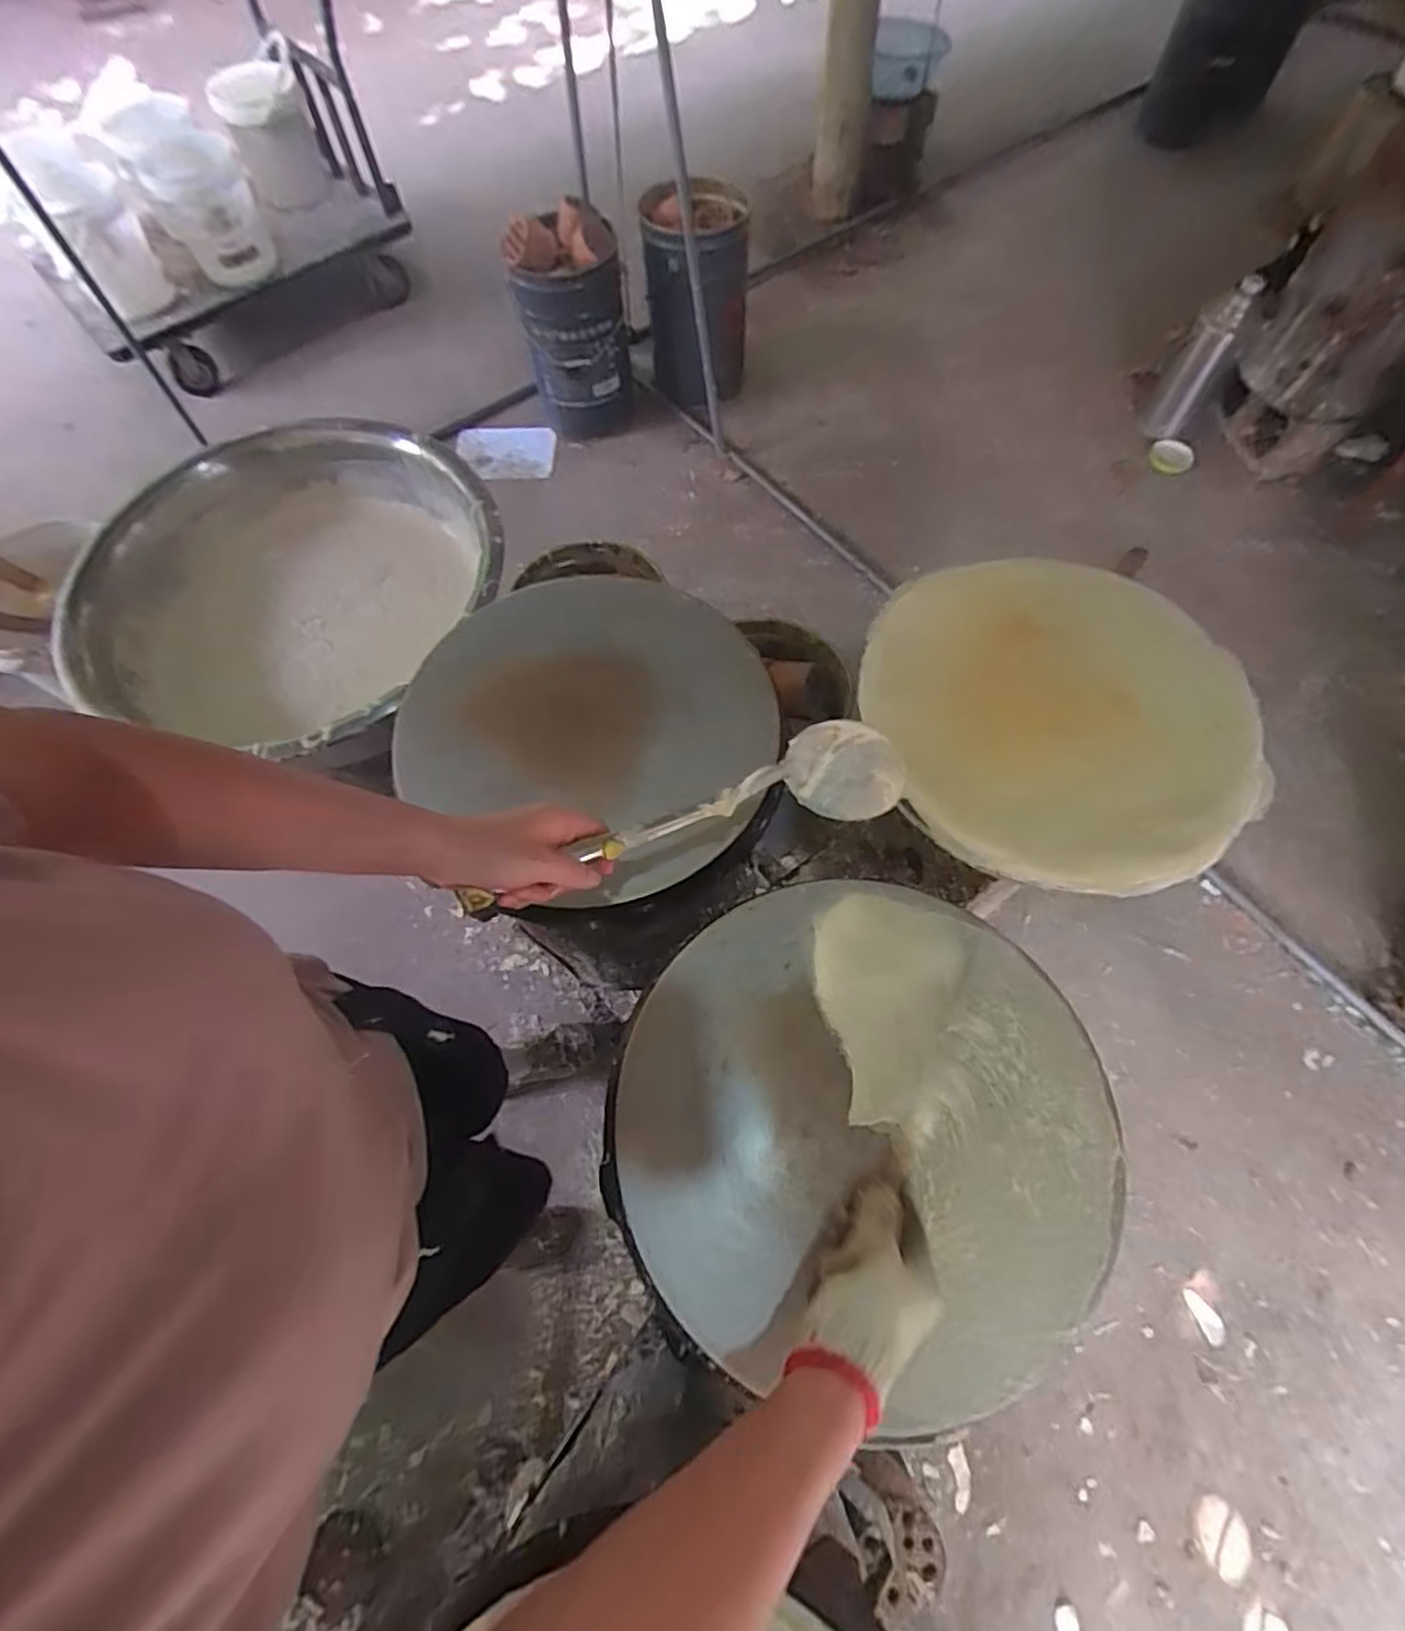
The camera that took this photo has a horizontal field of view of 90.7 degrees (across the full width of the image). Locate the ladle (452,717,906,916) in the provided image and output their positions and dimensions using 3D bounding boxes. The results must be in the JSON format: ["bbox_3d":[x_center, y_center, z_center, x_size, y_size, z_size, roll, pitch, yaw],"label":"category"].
[{"bbox_3d":[-0.007,0.005,0.525,0.343,0.084,0.065,-17,67,-18],"label":"ladle"}]

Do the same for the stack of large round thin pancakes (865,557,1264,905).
[{"bbox_3d":[0.356,-0.094,0.704,0.349,0.060,0.346,-6,69,3],"label":"stack of large round thin pancakes"}]

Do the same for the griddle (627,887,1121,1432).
[{"bbox_3d":[0.127,0.245,0.552,0.377,0.033,0.370,0,66,0],"label":"griddle"}]

